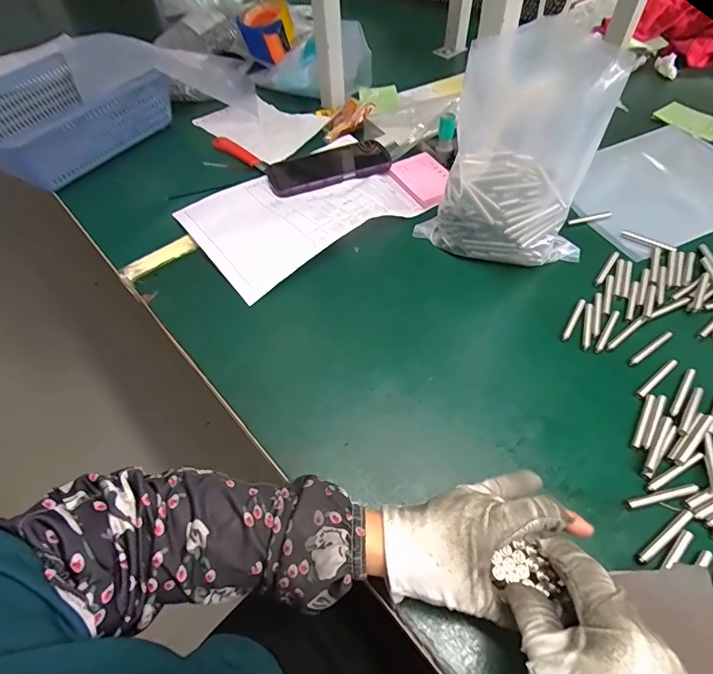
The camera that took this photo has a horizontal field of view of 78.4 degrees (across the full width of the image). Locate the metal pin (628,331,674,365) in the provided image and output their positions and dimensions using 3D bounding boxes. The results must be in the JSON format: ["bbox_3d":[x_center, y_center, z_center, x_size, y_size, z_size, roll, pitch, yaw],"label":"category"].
[{"bbox_3d":[0.281,0.010,0.417,0.061,0.004,0.008,-29,57,-17],"label":"metal pin"}]

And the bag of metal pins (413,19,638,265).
[{"bbox_3d":[0.160,-0.176,0.430,0.164,0.218,0.100,-6,53,-1],"label":"bag of metal pins"}]

